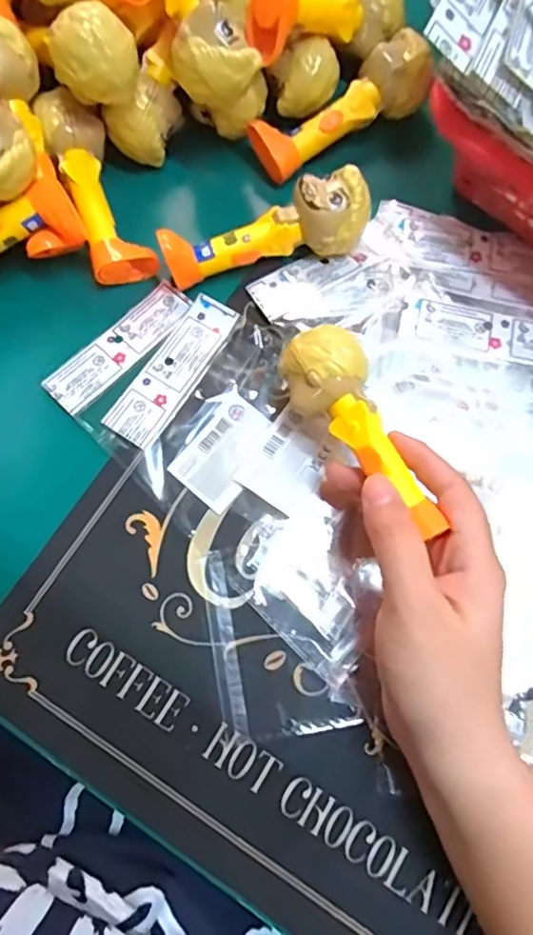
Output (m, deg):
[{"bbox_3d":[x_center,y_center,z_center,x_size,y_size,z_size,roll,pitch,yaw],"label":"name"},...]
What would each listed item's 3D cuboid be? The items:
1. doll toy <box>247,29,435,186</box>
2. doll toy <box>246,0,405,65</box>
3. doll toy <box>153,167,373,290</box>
[{"bbox_3d":[0.045,-0.221,0.353,0.111,0.033,0.043,-33,79,-8],"label":"doll toy"},{"bbox_3d":[0.037,-0.268,0.338,0.112,0.036,0.033,-31,78,-30],"label":"doll toy"},{"bbox_3d":[-0.001,-0.138,0.335,0.119,0.038,0.035,-13,77,-4],"label":"doll toy"}]

